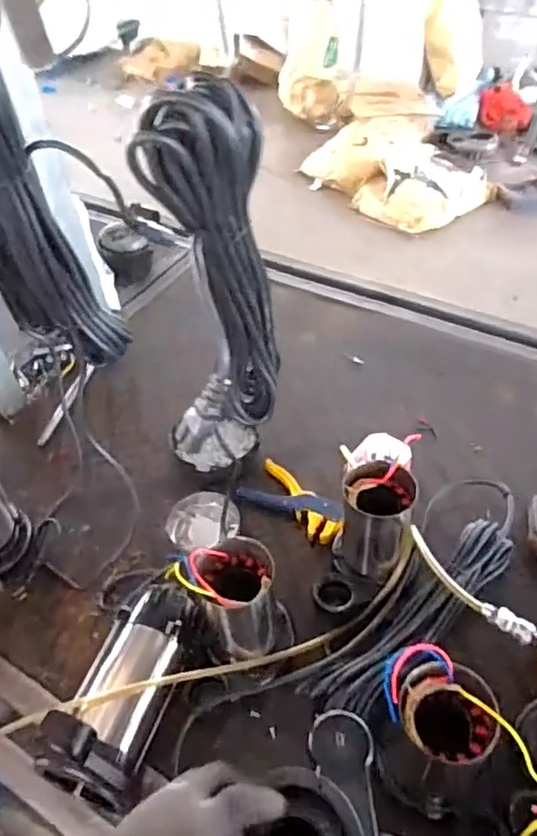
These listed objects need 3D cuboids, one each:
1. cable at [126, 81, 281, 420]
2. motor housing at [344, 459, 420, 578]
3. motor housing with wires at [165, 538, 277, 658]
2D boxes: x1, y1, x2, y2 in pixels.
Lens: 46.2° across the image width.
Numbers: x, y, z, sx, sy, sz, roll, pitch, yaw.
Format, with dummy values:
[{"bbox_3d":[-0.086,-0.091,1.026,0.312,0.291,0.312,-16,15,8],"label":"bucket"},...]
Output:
[{"bbox_3d":[-0.039,-0.108,0.528,0.081,0.327,0.082,2,47,6],"label":"cable"},{"bbox_3d":[0.144,0.145,0.842,0.095,0.148,0.098,2,47,6],"label":"motor housing"},{"bbox_3d":[-0.037,0.220,0.766,0.098,0.153,0.101,-2,46,2],"label":"motor housing with wires"}]

